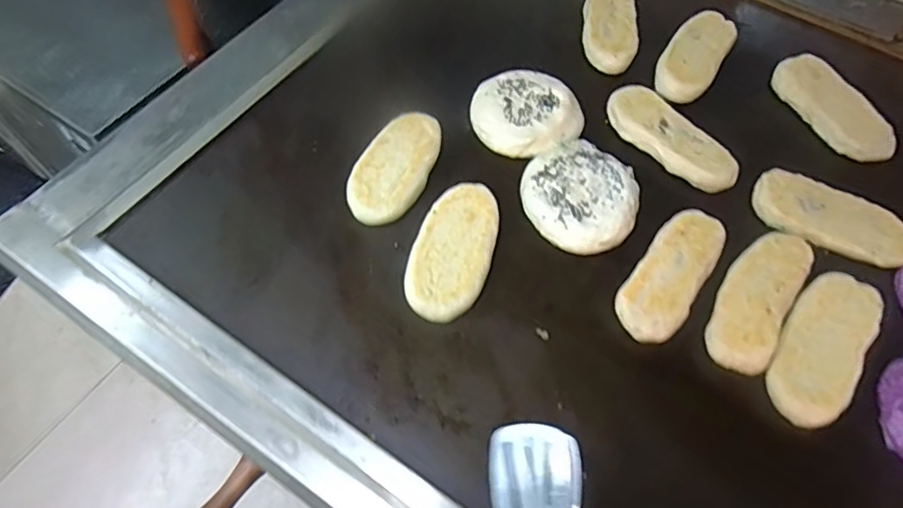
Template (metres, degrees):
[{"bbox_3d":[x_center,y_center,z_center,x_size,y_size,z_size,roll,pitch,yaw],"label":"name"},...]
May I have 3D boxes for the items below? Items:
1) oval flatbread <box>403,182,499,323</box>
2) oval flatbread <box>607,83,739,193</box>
[{"bbox_3d":[0.002,-0.004,0.542,0.073,0.024,0.145,11,61,4],"label":"oval flatbread"},{"bbox_3d":[0.240,-0.129,0.619,0.069,0.016,0.161,-34,67,-19],"label":"oval flatbread"}]

